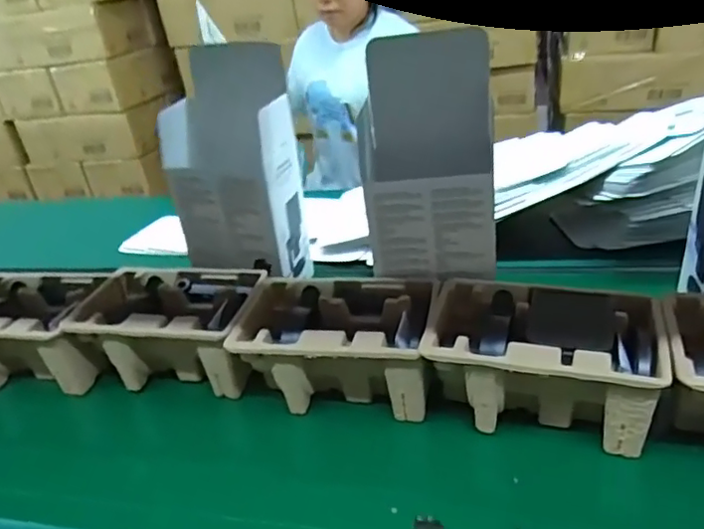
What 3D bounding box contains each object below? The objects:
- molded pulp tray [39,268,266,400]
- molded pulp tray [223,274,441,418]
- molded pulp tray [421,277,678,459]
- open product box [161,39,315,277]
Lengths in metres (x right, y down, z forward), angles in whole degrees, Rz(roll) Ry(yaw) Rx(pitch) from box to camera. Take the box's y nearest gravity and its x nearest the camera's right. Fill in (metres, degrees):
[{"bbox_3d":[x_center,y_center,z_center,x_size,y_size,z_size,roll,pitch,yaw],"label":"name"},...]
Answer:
[{"bbox_3d":[-0.242,0.087,0.767,0.256,0.109,0.150,3,29,14],"label":"molded pulp tray"},{"bbox_3d":[-0.014,0.096,0.691,0.226,0.104,0.145,2,29,13],"label":"molded pulp tray"},{"bbox_3d":[0.197,0.102,0.617,0.228,0.104,0.141,5,30,18],"label":"molded pulp tray"},{"bbox_3d":[-0.172,-0.129,0.847,0.172,0.341,0.144,4,29,15],"label":"open product box"}]

